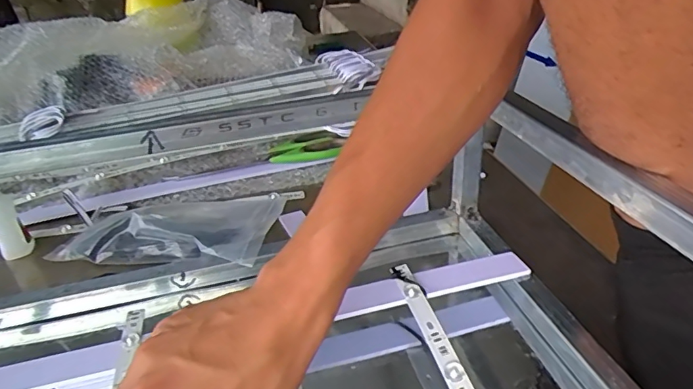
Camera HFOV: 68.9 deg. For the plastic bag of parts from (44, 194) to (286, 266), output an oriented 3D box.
[{"bbox_3d":[-0.175,0.033,0.517,0.212,0.042,0.107,3,32,8],"label":"plastic bag of parts"}]

